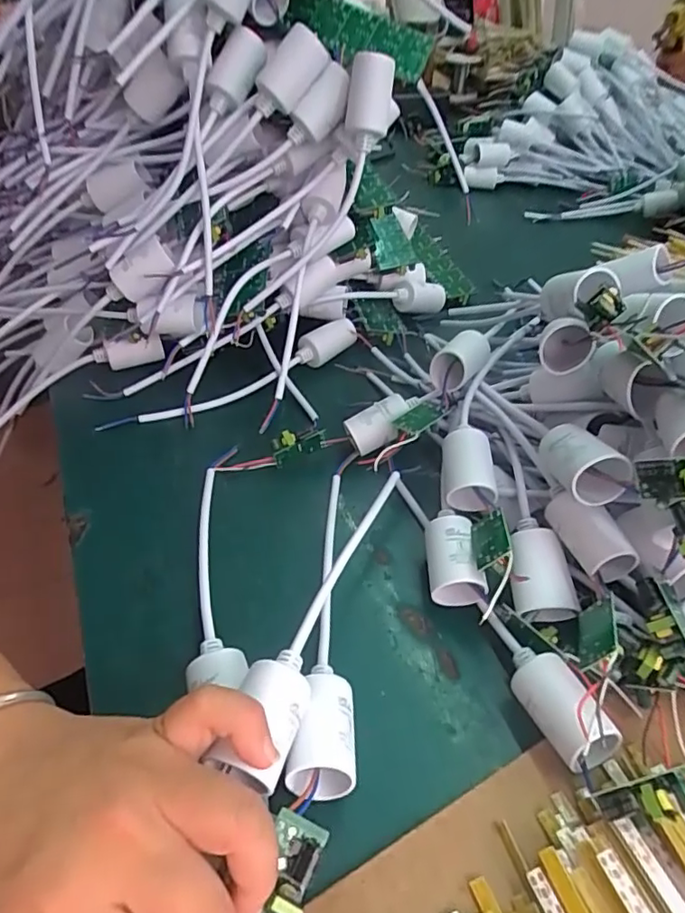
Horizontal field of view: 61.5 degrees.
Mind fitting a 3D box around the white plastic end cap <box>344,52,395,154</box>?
[{"bbox_3d":[0.017,-0.225,0.366,0.029,0.049,0.024,2,44,5],"label":"white plastic end cap"}]

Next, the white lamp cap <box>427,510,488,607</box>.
[{"bbox_3d":[0.060,0.056,0.311,0.027,0.024,0.045,1,45,2],"label":"white lamp cap"}]

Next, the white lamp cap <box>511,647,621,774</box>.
[{"bbox_3d":[0.095,0.107,0.255,0.026,0.026,0.052,-20,48,-18],"label":"white lamp cap"}]

